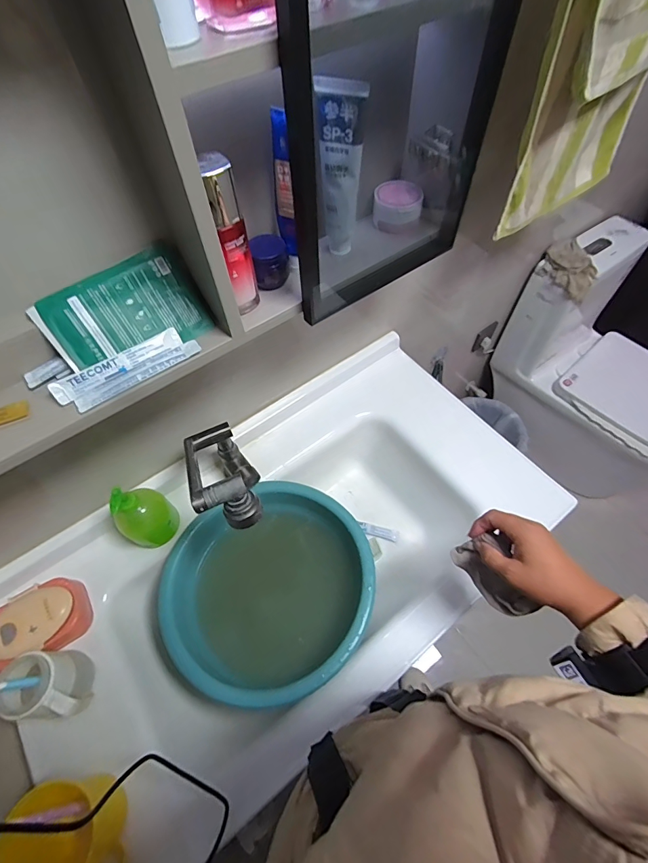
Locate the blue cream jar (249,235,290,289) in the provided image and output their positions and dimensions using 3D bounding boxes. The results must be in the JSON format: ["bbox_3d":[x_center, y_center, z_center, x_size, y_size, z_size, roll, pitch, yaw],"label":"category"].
[{"bbox_3d":[-0.066,-0.211,0.486,0.044,0.053,0.041,-1,59,2],"label":"blue cream jar"}]

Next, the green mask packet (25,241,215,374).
[{"bbox_3d":[-0.219,-0.128,0.437,0.159,0.102,0.012,-36,20,-18],"label":"green mask packet"}]

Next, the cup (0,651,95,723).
[{"bbox_3d":[-0.373,0.355,0.548,0.103,0.110,0.079,-3,59,0],"label":"cup"}]

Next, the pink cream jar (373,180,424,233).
[{"bbox_3d":[0.104,-0.320,0.557,0.067,0.044,0.055,6,60,6],"label":"pink cream jar"}]

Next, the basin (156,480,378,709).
[{"bbox_3d":[-0.086,0.278,0.690,0.334,0.135,0.315,-1,59,2],"label":"basin"}]

